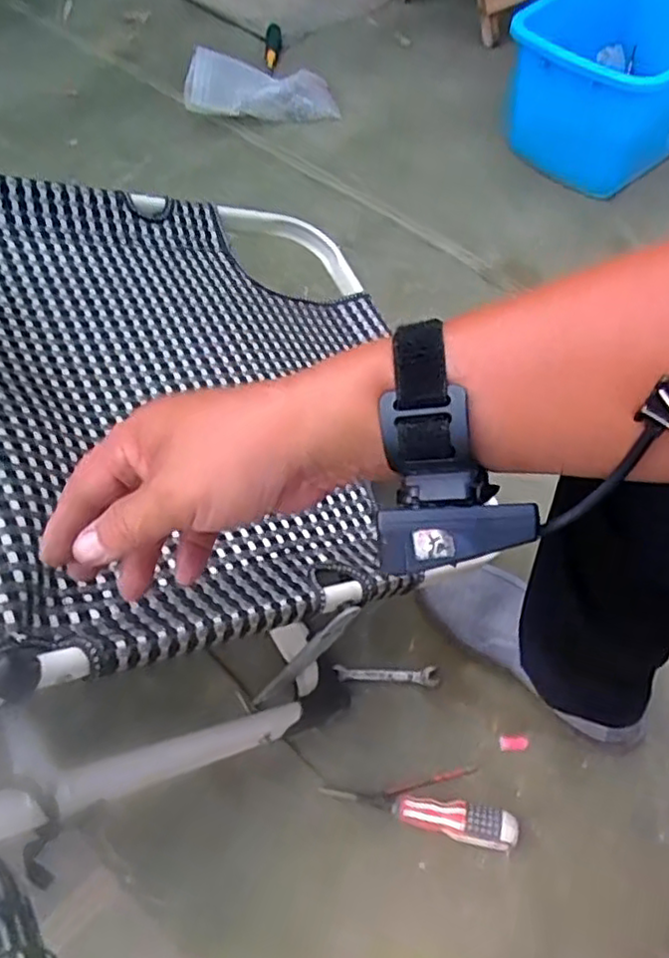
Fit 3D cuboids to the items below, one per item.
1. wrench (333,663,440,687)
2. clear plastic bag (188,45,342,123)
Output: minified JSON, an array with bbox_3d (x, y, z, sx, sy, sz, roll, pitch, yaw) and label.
[{"bbox_3d":[0.056,0.209,0.722,0.110,0.007,0.019,3,58,2],"label":"wrench"},{"bbox_3d":[-0.133,-0.724,1.253,0.276,0.068,0.138,1,58,-14],"label":"clear plastic bag"}]

